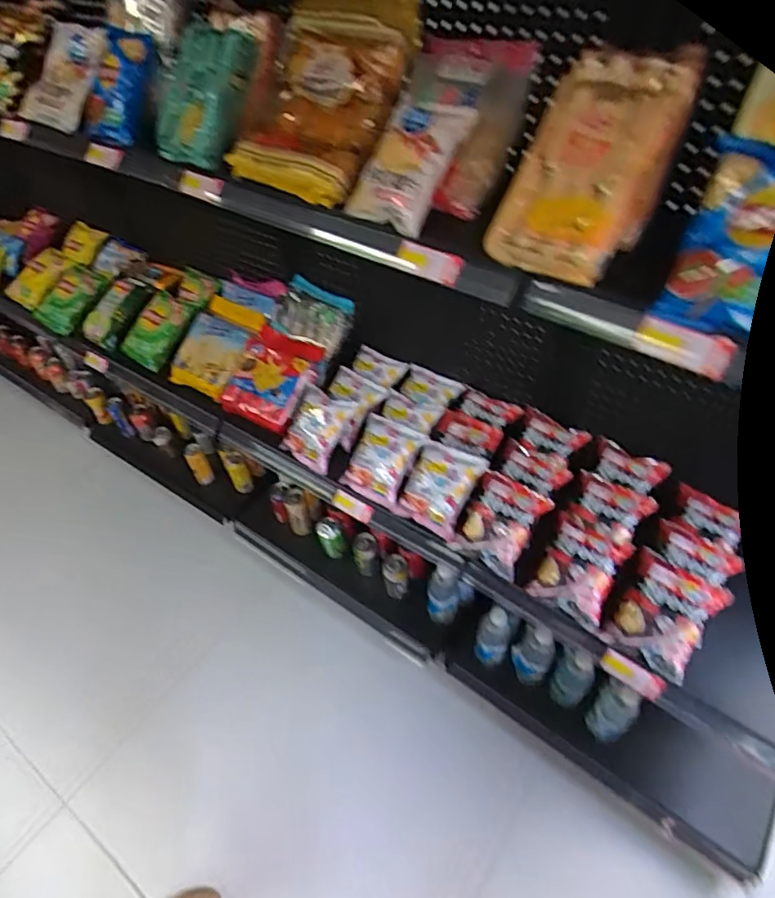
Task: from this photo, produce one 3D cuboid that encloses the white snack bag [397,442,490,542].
[{"bbox_3d":[0.107,0.077,1.117,0.136,0.036,0.174,24,84,20],"label":"white snack bag"}]

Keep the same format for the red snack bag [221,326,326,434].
[{"bbox_3d":[-0.287,-0.176,1.310,0.198,0.045,0.230,23,83,21],"label":"red snack bag"}]

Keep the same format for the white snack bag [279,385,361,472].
[{"bbox_3d":[-0.164,-0.046,1.238,0.130,0.038,0.167,23,96,22],"label":"white snack bag"}]

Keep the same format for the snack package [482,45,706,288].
[{"bbox_3d":[0.247,-0.352,0.663,0.172,0.064,0.285,24,94,26],"label":"snack package"}]

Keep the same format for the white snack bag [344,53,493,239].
[{"bbox_3d":[0.052,-0.456,0.785,0.143,0.055,0.282,20,82,20],"label":"white snack bag"}]

